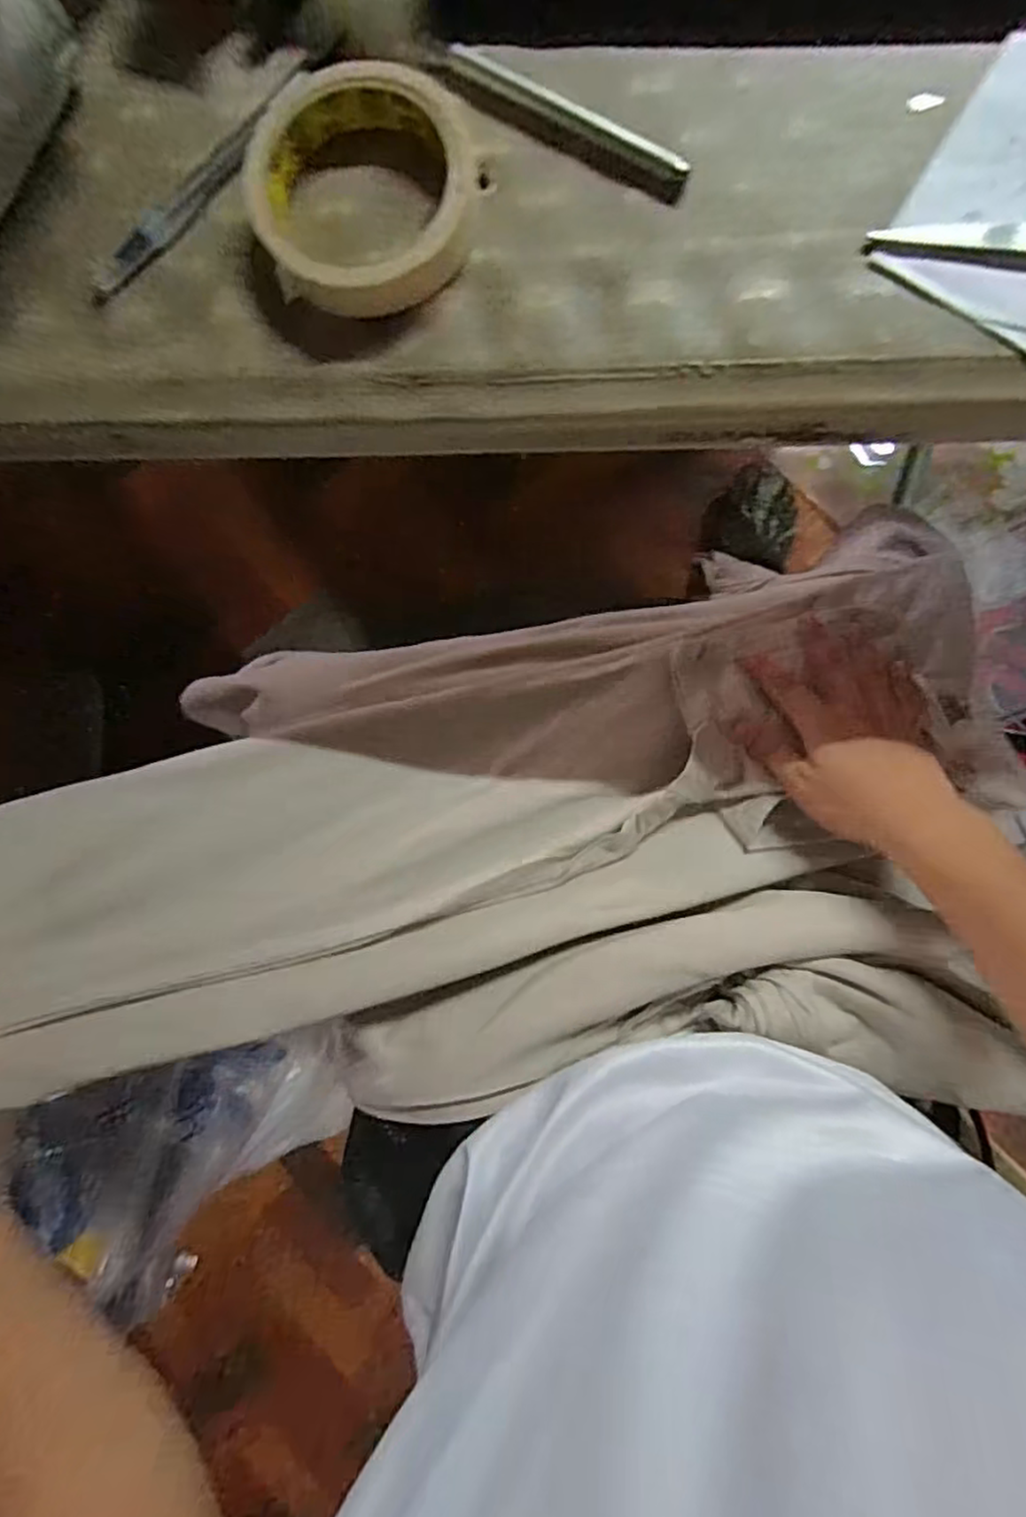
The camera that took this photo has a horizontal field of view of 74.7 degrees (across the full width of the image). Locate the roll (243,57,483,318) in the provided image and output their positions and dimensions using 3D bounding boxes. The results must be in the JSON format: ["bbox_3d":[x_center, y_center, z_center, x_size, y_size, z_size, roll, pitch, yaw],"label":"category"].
[{"bbox_3d":[-0.062,-0.239,0.280,0.096,0.021,0.096,0,90,5],"label":"roll"}]

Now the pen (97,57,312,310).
[{"bbox_3d":[-0.135,-0.248,0.289,0.132,0.008,0.014,-45,87,4],"label":"pen"}]

